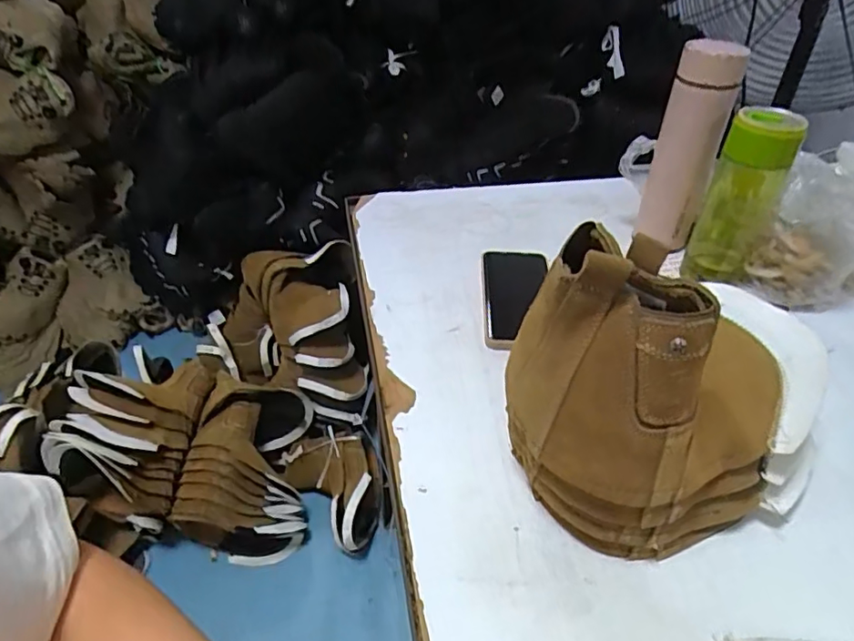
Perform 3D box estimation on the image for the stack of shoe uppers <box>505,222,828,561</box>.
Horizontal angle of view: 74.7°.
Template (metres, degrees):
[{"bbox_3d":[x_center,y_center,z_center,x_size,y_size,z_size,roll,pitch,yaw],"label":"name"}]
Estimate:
[{"bbox_3d":[0.186,0.039,0.381,0.245,0.198,0.130,-14,41,-19],"label":"stack of shoe uppers"}]

